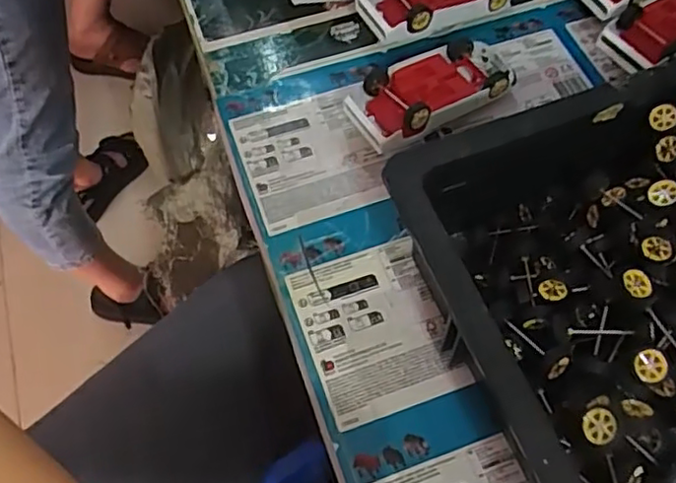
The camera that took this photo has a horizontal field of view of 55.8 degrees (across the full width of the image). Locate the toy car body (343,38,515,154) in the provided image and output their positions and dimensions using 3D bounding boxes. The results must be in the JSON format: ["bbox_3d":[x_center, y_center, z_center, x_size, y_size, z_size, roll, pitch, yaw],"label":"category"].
[{"bbox_3d":[0.071,-0.110,0.483,0.133,0.038,0.062,-27,65,-16],"label":"toy car body"}]

